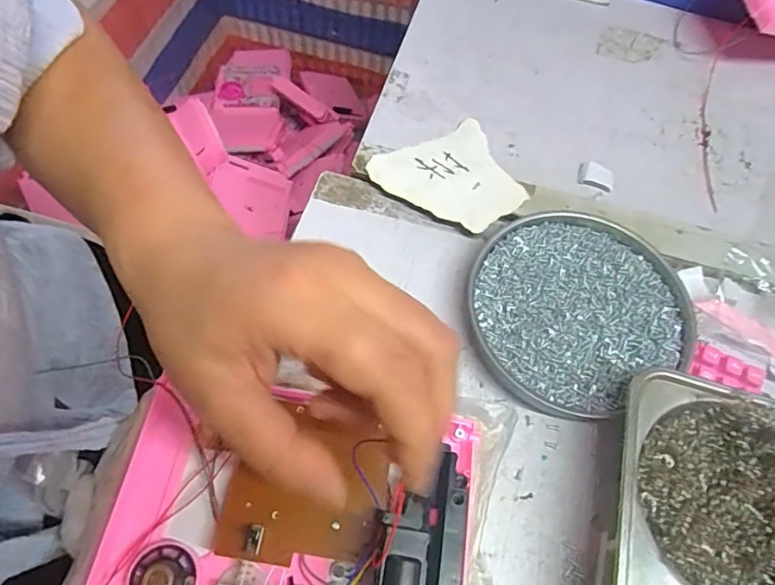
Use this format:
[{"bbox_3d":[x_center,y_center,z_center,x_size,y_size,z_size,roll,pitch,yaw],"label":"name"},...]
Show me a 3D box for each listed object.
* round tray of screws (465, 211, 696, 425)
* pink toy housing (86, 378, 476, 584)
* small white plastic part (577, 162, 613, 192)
[{"bbox_3d":[0.115,0.010,0.340,0.135,0.018,0.125,1,62,-3],"label":"round tray of screws"},{"bbox_3d":[-0.050,0.107,0.239,0.171,0.040,0.133,8,62,1],"label":"pink toy housing"},{"bbox_3d":[0.153,-0.085,0.393,0.026,0.005,0.021,14,63,4],"label":"small white plastic part"}]

